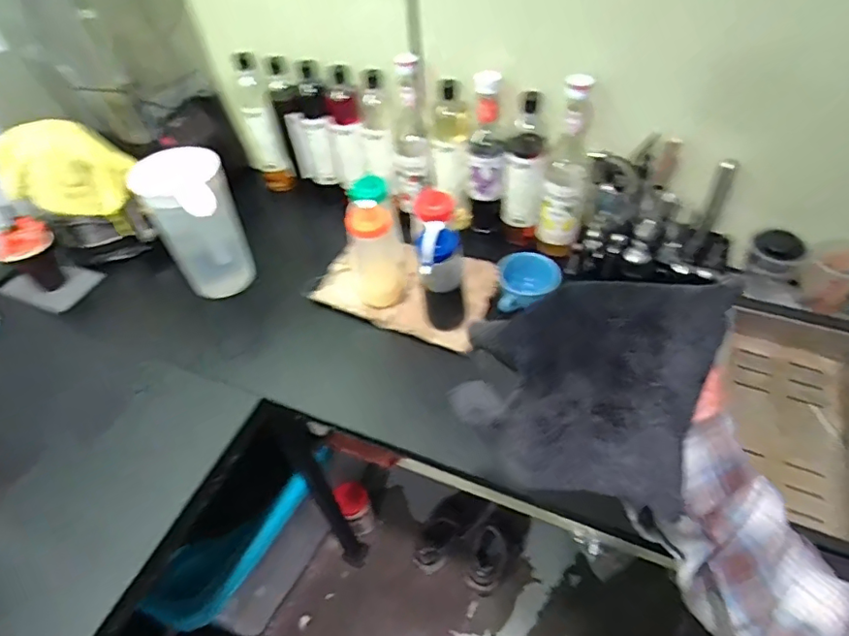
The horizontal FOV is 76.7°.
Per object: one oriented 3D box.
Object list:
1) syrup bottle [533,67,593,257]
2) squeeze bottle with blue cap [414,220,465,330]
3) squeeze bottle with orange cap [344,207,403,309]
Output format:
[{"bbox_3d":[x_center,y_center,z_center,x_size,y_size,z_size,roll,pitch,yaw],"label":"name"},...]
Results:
[{"bbox_3d":[0.225,-0.226,0.855,0.068,0.307,0.076,6,50,10],"label":"syrup bottle"},{"bbox_3d":[0.028,-0.063,0.817,0.074,0.187,0.058,-5,49,1],"label":"squeeze bottle with blue cap"},{"bbox_3d":[-0.079,-0.114,0.879,0.082,0.189,0.086,-10,49,-4],"label":"squeeze bottle with orange cap"}]

